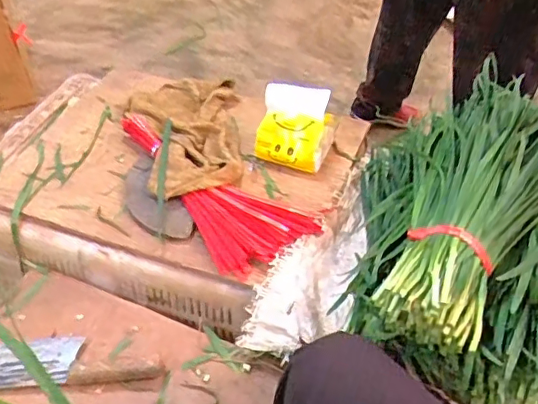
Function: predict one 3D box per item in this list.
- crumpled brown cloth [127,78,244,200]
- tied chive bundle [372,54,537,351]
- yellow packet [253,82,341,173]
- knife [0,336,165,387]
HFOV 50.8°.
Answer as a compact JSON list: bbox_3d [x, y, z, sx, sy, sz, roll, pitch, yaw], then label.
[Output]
[{"bbox_3d":[-0.117,-0.116,0.933,0.181,0.035,0.291,-17,47,-14],"label":"crumpled brown cloth"},{"bbox_3d":[0.263,-0.013,0.691,0.177,0.078,0.434,24,51,24],"label":"tied chive bundle"},{"bbox_3d":[0.042,-0.123,0.884,0.121,0.105,0.090,6,46,8],"label":"yellow packet"},{"bbox_3d":[-0.271,0.197,0.718,0.270,0.028,0.078,-3,45,-1],"label":"knife"}]

